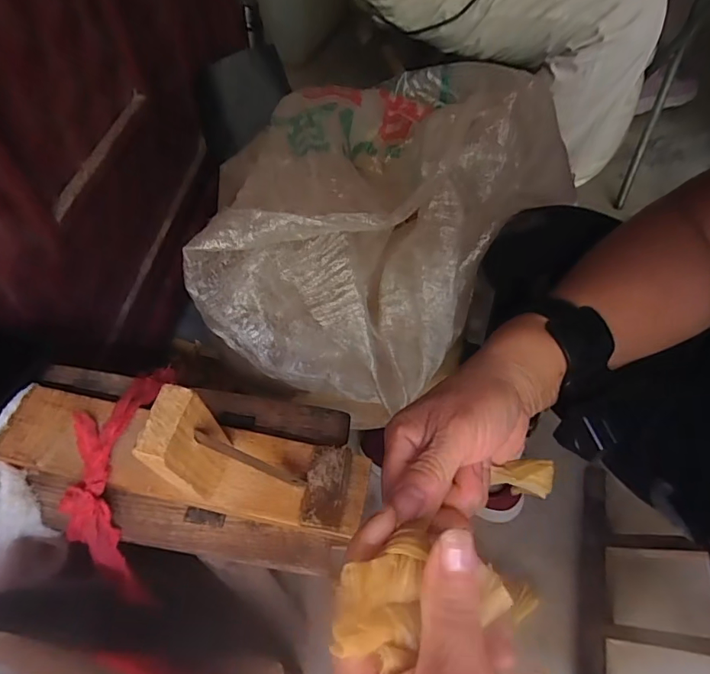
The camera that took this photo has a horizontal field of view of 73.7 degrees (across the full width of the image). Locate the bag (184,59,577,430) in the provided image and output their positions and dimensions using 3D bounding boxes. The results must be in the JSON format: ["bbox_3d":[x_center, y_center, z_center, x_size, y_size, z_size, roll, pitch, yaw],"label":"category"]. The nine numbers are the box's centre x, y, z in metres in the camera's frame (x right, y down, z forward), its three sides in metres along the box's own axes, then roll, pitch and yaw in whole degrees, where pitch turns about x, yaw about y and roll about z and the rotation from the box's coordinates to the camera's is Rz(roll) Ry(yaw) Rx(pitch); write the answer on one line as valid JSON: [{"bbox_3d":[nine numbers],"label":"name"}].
[{"bbox_3d":[0.009,-0.128,0.503,0.303,0.179,0.370,38,64,20],"label":"bag"}]

